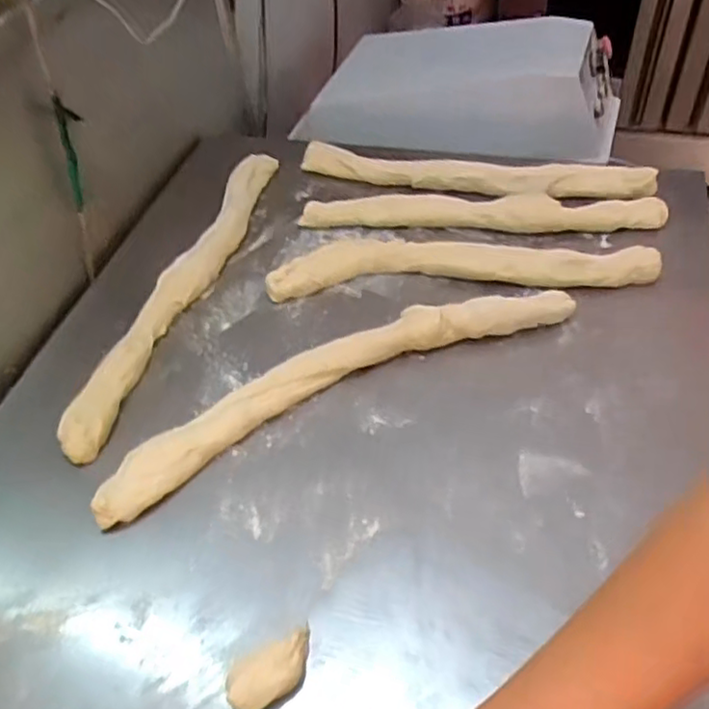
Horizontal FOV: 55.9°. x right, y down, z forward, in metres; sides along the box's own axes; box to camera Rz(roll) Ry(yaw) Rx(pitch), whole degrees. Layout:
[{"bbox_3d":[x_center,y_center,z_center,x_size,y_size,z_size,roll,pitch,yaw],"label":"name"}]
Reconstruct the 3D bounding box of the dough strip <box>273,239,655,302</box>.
[{"bbox_3d":[0.131,-0.113,0.842,0.480,0.030,0.082,-3,48,4],"label":"dough strip"}]

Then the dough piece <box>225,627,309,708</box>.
[{"bbox_3d":[-0.067,0.260,0.549,0.077,0.038,0.043,-26,51,-16],"label":"dough piece"}]

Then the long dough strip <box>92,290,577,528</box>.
[{"bbox_3d":[-0.015,0.026,0.740,0.561,0.036,0.093,-24,50,-14],"label":"long dough strip"}]

